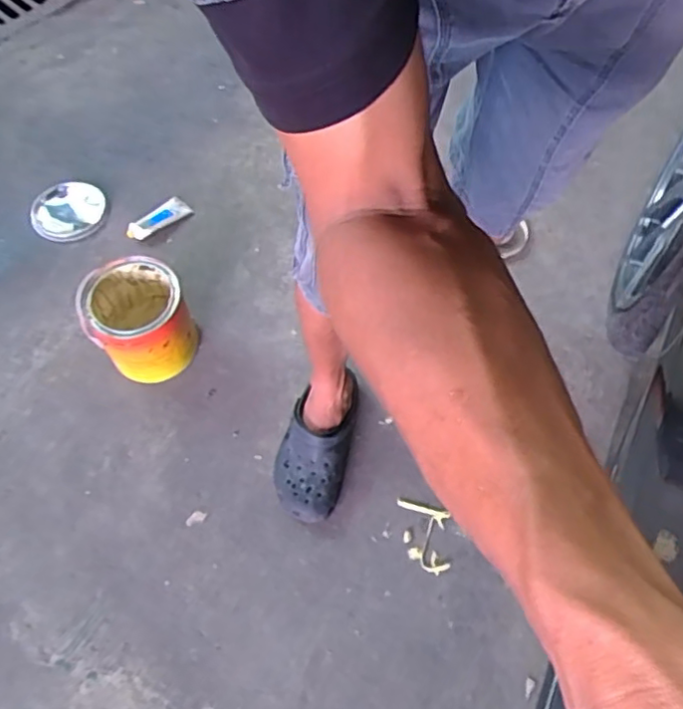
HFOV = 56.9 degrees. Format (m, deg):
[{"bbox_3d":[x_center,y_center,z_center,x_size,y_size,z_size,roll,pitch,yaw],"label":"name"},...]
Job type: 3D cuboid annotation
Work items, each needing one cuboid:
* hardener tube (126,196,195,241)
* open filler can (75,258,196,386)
[{"bbox_3d":[-0.374,-0.277,1.278,0.051,0.019,0.150,35,53,17],"label":"hardener tube"},{"bbox_3d":[-0.343,-0.059,1.066,0.152,0.180,0.167,-2,60,3],"label":"open filler can"}]

